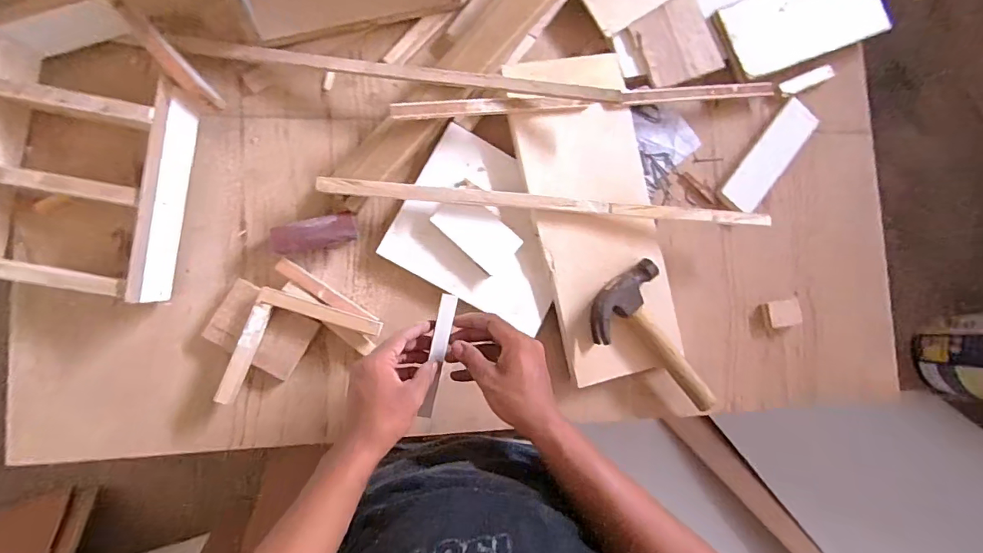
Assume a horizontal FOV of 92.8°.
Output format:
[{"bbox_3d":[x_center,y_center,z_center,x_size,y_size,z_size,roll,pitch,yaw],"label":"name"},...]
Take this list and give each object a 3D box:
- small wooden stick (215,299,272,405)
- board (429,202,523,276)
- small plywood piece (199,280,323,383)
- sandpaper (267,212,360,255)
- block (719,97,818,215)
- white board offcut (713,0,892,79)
[{"bbox_3d":[-0.297,0.093,0.563,0.019,0.018,0.125,21,83,-7],"label":"small wooden stick"},{"bbox_3d":[-0.018,-0.060,0.615,0.110,0.008,0.061,42,81,-4],"label":"board"},{"bbox_3d":[-0.285,0.067,0.580,0.113,0.013,0.083,32,88,-6],"label":"small plywood piece"},{"bbox_3d":[-0.224,-0.052,0.601,0.101,0.040,0.037,-17,89,-10],"label":"sandpaper"},{"bbox_3d":[0.417,-0.179,0.704,0.055,0.019,0.191,40,81,-4],"label":"block"},{"bbox_3d":[0.488,-0.399,0.721,0.284,0.014,0.119,-24,87,-8],"label":"white board offcut"}]

